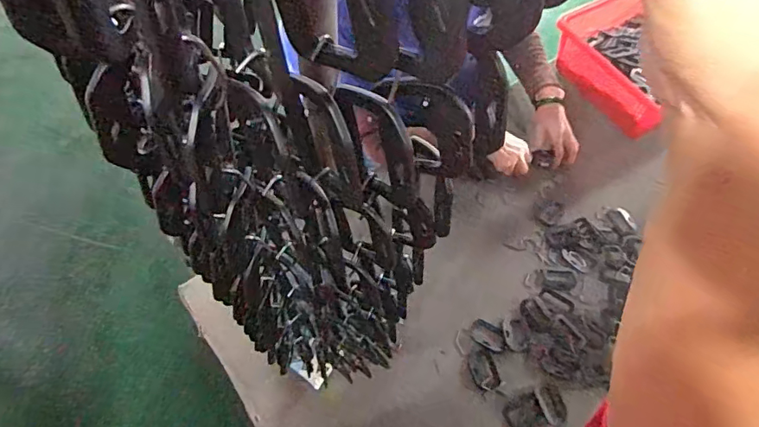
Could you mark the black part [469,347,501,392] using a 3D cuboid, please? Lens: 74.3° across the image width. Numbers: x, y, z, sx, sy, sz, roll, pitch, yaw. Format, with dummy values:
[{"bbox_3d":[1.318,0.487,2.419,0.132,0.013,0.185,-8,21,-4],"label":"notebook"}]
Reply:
[{"bbox_3d":[0.170,0.254,0.818,0.041,0.007,0.070,-10,60,-7],"label":"black part"}]

